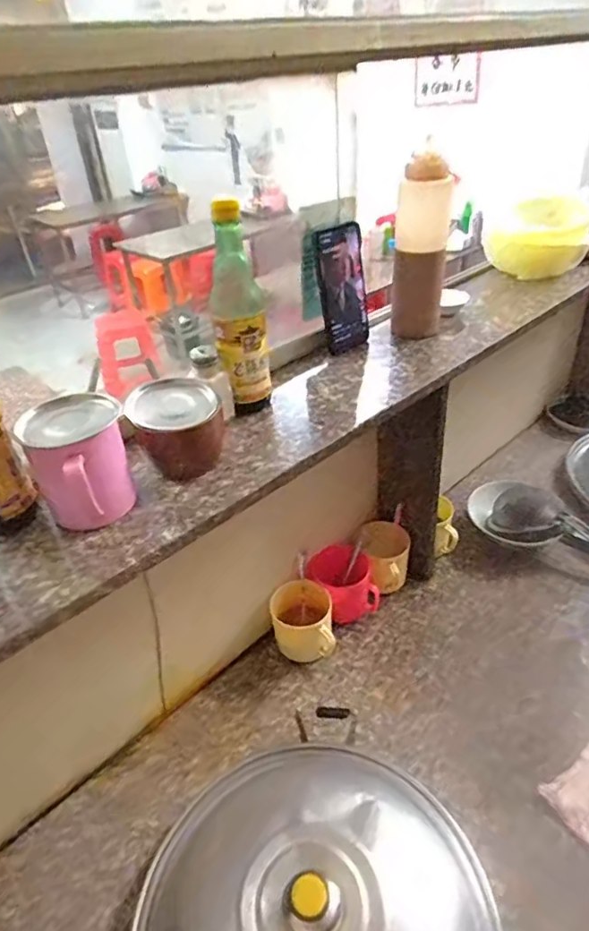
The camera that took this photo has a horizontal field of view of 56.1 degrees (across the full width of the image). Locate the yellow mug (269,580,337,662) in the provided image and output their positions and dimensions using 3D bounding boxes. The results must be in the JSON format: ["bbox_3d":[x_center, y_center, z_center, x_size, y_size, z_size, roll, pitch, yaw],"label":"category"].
[{"bbox_3d":[0.015,0.257,0.892,0.094,0.108,0.095,-4,36,1],"label":"yellow mug"}]

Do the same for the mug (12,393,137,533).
[{"bbox_3d":[-0.187,0.003,0.497,0.084,0.105,0.081,-23,40,-23],"label":"mug"}]

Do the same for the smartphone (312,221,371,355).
[{"bbox_3d":[0.070,-0.243,0.761,0.077,0.163,0.011,-24,33,-17],"label":"smartphone"}]

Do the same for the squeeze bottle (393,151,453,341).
[{"bbox_3d":[0.172,-0.292,0.756,0.066,0.231,0.064,2,37,9],"label":"squeeze bottle"}]

